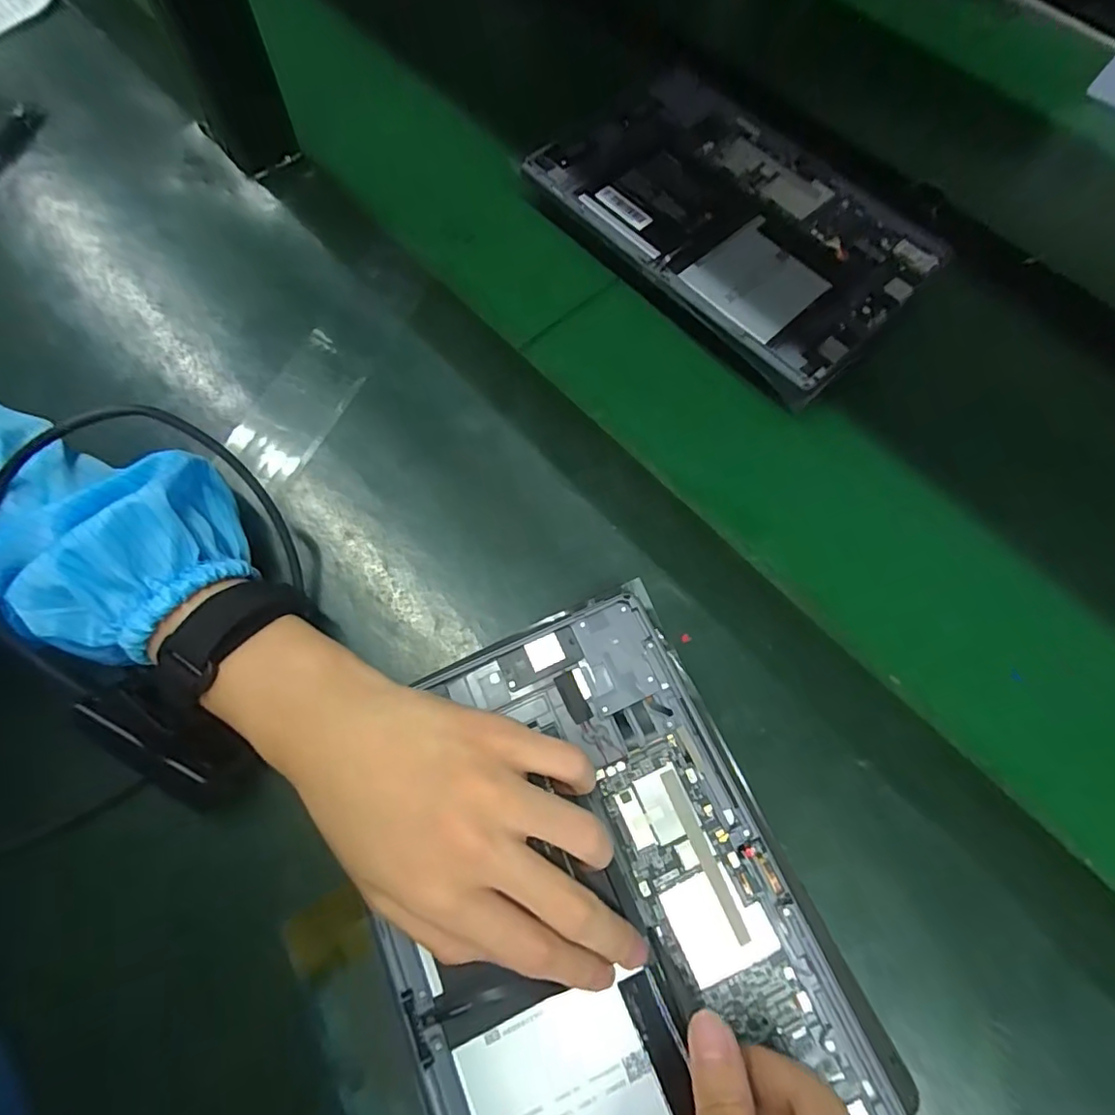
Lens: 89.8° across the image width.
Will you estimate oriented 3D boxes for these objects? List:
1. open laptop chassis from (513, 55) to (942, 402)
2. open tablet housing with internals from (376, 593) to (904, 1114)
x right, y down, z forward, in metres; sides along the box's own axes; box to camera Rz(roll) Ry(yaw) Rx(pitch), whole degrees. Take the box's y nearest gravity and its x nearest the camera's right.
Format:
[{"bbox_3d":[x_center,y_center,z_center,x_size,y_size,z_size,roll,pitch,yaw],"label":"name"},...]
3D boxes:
[{"bbox_3d":[0.128,-0.241,0.397,0.183,0.030,0.258,-39,75,-15],"label":"open laptop chassis"},{"bbox_3d":[0.017,0.157,0.238,0.165,0.009,0.251,-22,73,-9],"label":"open tablet housing with internals"}]

